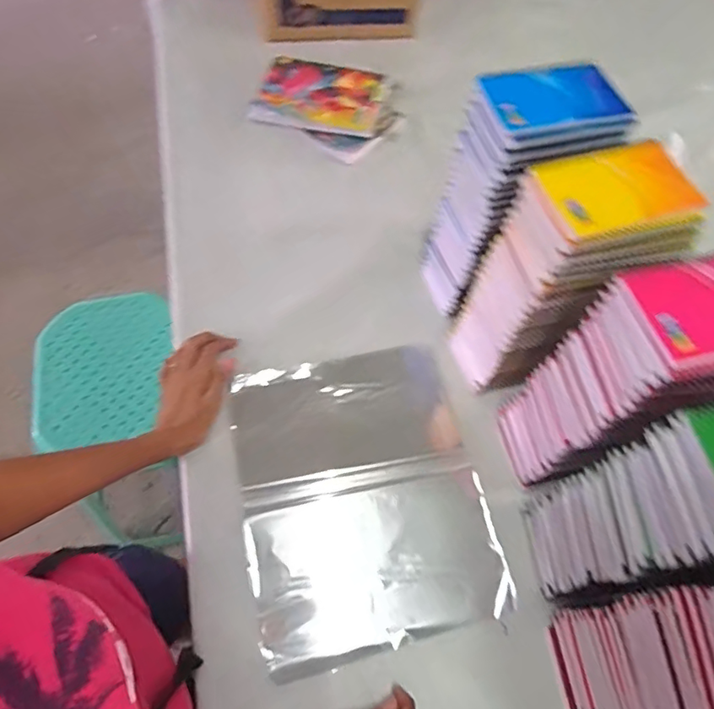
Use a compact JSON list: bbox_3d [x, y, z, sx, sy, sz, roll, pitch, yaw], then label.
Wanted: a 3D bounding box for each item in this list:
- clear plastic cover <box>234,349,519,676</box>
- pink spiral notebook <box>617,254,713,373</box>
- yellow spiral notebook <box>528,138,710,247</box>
[{"bbox_3d":[0.004,0.147,0.593,0.257,0.014,0.319,-11,63,-9],"label":"clear plastic cover"},{"bbox_3d":[0.274,-0.038,0.403,0.124,0.011,0.086,-13,64,-10],"label":"pink spiral notebook"},{"bbox_3d":[0.222,-0.141,0.450,0.127,0.012,0.085,-13,64,-10],"label":"yellow spiral notebook"}]

